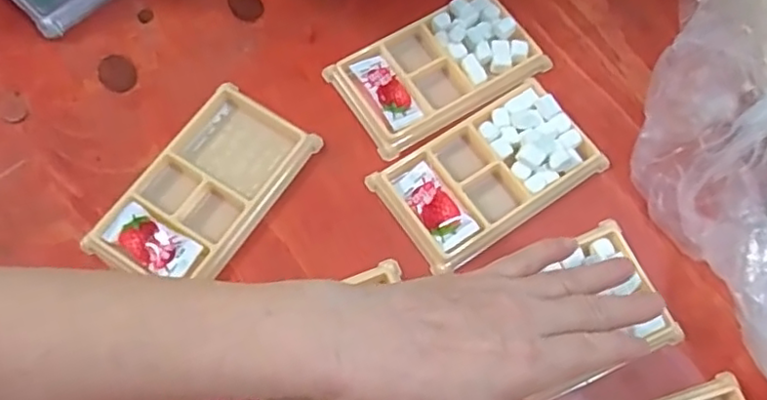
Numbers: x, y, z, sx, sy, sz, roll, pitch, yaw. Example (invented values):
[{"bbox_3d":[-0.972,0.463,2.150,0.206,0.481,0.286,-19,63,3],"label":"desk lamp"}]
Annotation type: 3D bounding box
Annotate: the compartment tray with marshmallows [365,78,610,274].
[{"bbox_3d":[0.067,-0.018,0.395,0.131,0.013,0.075,-32,73,-12],"label":"compartment tray with marshmallows"}]

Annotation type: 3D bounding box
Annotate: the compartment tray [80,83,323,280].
[{"bbox_3d":[-0.108,-0.006,0.387,0.073,0.013,0.132,32,72,11],"label":"compartment tray"}]

